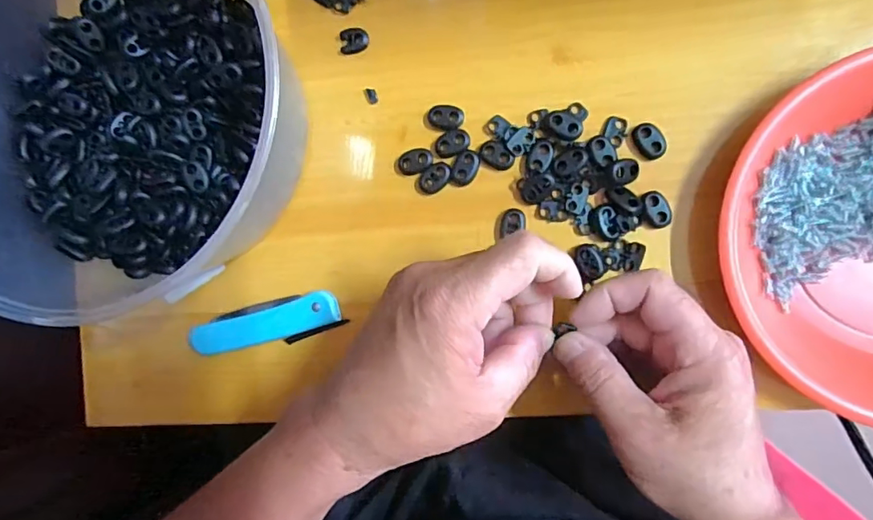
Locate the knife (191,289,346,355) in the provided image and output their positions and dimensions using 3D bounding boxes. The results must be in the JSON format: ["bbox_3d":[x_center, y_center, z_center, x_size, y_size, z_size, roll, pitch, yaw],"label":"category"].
[{"bbox_3d":[-0.110,0.040,0.336,0.097,0.014,0.029,-10,89,9],"label":"knife"}]

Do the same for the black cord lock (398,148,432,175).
[{"bbox_3d":[-0.013,-0.061,0.325,0.022,0.004,0.014,-14,88,9],"label":"black cord lock"}]

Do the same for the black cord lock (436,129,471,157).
[{"bbox_3d":[0.010,-0.072,0.320,0.021,0.004,0.015,-14,88,9],"label":"black cord lock"}]

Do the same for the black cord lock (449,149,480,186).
[{"bbox_3d":[0.017,-0.056,0.320,0.014,0.004,0.022,29,95,7],"label":"black cord lock"}]

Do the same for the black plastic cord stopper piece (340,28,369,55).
[{"bbox_3d":[-0.052,-0.139,0.331,0.018,0.004,0.015,-5,90,9],"label":"black plastic cord stopper piece"}]

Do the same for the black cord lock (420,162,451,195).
[{"bbox_3d":[-0.001,-0.051,0.323,0.021,0.004,0.015,-43,84,7],"label":"black cord lock"}]

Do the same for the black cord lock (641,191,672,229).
[{"bbox_3d":[0.127,-0.029,0.302,0.015,0.007,0.021,-22,87,8],"label":"black cord lock"}]

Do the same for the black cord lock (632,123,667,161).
[{"bbox_3d":[0.123,-0.069,0.302,0.016,0.005,0.021,-30,86,8],"label":"black cord lock"}]

